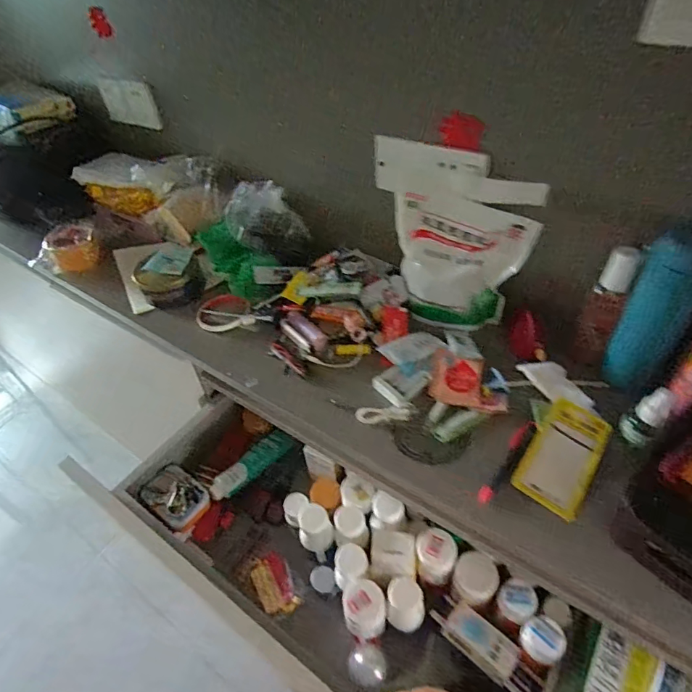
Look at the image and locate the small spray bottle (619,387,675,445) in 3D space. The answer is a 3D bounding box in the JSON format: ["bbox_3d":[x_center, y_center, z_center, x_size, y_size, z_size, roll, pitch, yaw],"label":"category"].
[{"bbox_3d":[0.327,0.076,0.493,0.033,0.068,0.029,31,55,31],"label":"small spray bottle"}]

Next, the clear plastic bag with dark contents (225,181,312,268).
[{"bbox_3d":[-0.131,-0.213,0.762,0.125,0.098,0.089,-8,45,-3],"label":"clear plastic bag with dark contents"}]

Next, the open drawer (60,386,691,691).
[{"bbox_3d":[0.025,0.297,0.584,0.752,0.096,0.227,26,53,28],"label":"open drawer"}]

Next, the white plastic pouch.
[{"bbox_3d":[0.154,-0.112,0.619,0.174,0.188,0.065,15,48,19],"label":"white plastic pouch"}]

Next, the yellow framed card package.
[{"bbox_3d":[0.245,0.121,0.506,0.069,0.010,0.136,33,60,18],"label":"yellow framed card package"}]

